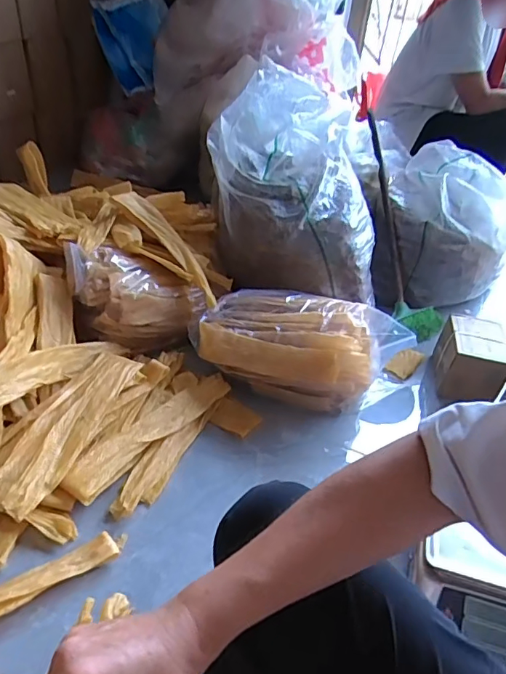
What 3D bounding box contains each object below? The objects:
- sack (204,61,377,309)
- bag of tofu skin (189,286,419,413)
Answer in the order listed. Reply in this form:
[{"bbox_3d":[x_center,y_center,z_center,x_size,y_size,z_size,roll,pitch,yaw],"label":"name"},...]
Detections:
[{"bbox_3d":[0.117,-0.411,1.297,0.459,0.424,0.428,7,38,2],"label":"sack"},{"bbox_3d":[0.090,0.010,1.122,0.457,0.211,0.218,13,38,9],"label":"bag of tofu skin"}]

